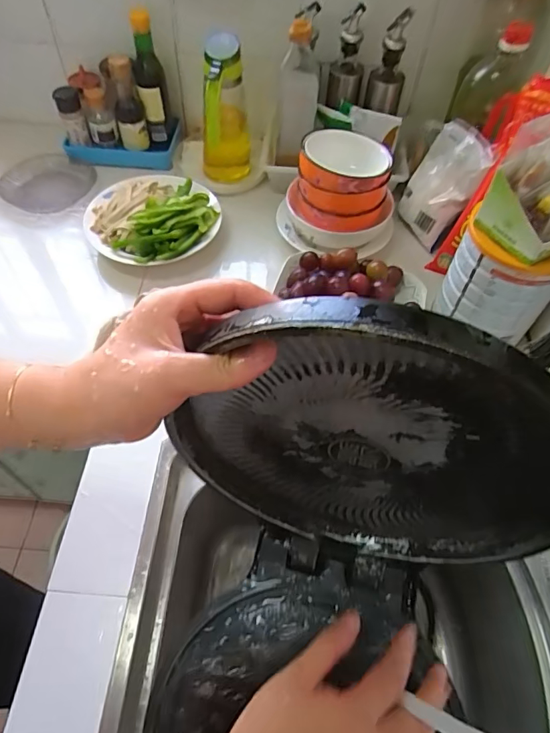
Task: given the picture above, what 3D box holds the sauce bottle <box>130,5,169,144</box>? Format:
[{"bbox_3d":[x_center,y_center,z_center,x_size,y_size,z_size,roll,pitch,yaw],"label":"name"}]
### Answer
[{"bbox_3d":[-0.202,-0.463,0.775,0.047,0.184,0.057,-12,56,-10],"label":"sauce bottle"}]

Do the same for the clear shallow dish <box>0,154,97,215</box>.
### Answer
[{"bbox_3d":[-0.378,-0.305,0.794,0.134,0.030,0.131,1,55,-1],"label":"clear shallow dish"}]

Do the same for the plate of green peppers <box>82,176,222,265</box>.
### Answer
[{"bbox_3d":[-0.185,-0.227,0.706,0.192,0.056,0.175,1,55,-1],"label":"plate of green peppers"}]

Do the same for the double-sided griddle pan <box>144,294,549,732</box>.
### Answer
[{"bbox_3d":[0.038,0.169,0.327,0.231,0.438,0.148,6,17,2],"label":"double-sided griddle pan"}]

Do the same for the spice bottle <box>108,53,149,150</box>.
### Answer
[{"bbox_3d":[-0.241,-0.426,0.782,0.045,0.125,0.051,-12,56,-10],"label":"spice bottle"}]

